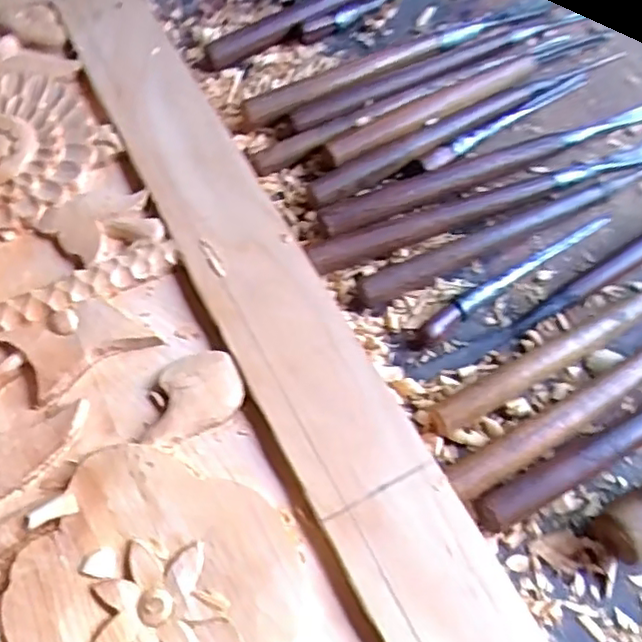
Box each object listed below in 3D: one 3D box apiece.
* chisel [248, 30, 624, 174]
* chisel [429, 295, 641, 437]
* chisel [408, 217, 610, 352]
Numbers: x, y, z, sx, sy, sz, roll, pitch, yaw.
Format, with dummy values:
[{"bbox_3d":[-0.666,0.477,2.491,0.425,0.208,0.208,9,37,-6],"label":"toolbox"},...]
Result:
[{"bbox_3d":[0.079,-0.155,0.426,0.286,0.024,0.021,-28,65,-16],"label":"chisel"},{"bbox_3d":[0.162,-0.004,0.343,0.249,0.015,0.015,-27,65,-16],"label":"chisel"},{"bbox_3d":[0.106,-0.026,0.360,0.144,0.012,0.011,-32,66,-18],"label":"chisel"}]

